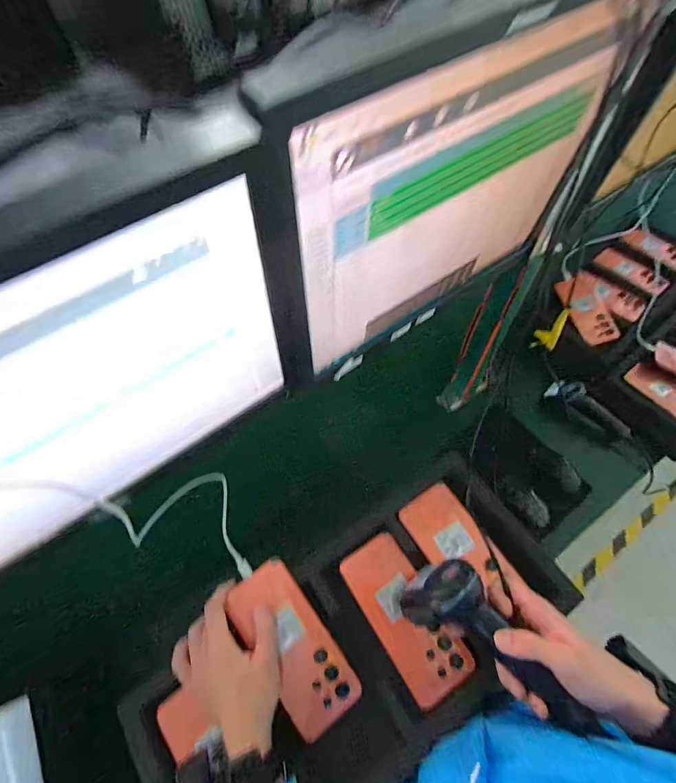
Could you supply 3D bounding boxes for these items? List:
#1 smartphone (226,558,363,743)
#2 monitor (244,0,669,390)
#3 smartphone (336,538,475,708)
[{"bbox_3d":[-0.051,0.282,0.439,0.080,0.015,0.169,-32,74,-13],"label":"smartphone"},{"bbox_3d":[0.114,-0.163,0.365,0.393,0.299,0.052,-31,64,-13],"label":"monitor"},{"bbox_3d":[0.077,0.259,0.459,0.080,0.009,0.171,-31,64,-13],"label":"smartphone"}]

